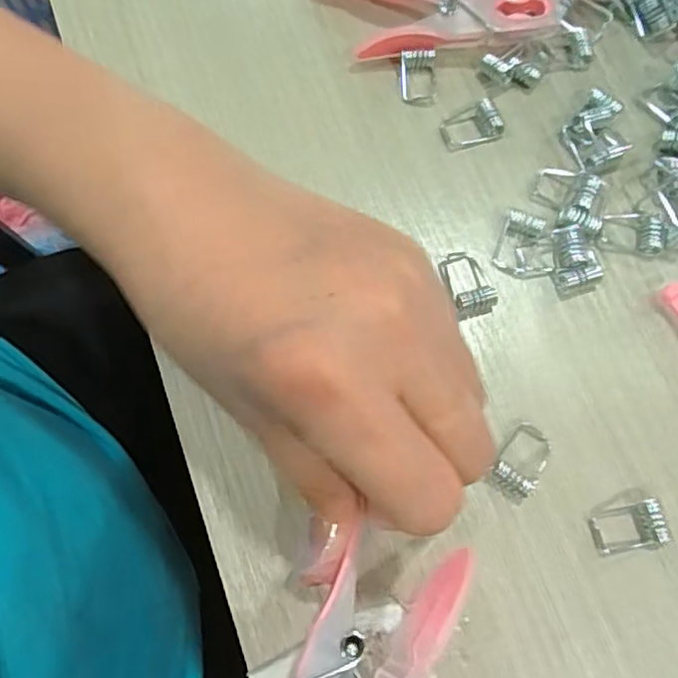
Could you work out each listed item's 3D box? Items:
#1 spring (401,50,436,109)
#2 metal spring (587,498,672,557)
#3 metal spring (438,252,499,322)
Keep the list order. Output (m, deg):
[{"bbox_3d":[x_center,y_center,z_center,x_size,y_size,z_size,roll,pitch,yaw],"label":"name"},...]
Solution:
[{"bbox_3d":[0.031,-0.103,0.243,0.014,0.006,0.021,0,73,-1],"label":"spring"},{"bbox_3d":[0.092,0.061,0.196,0.022,0.007,0.015,-14,74,-5],"label":"metal spring"},{"bbox_3d":[0.046,-0.020,0.219,0.015,0.006,0.025,-15,74,-5],"label":"metal spring"}]

